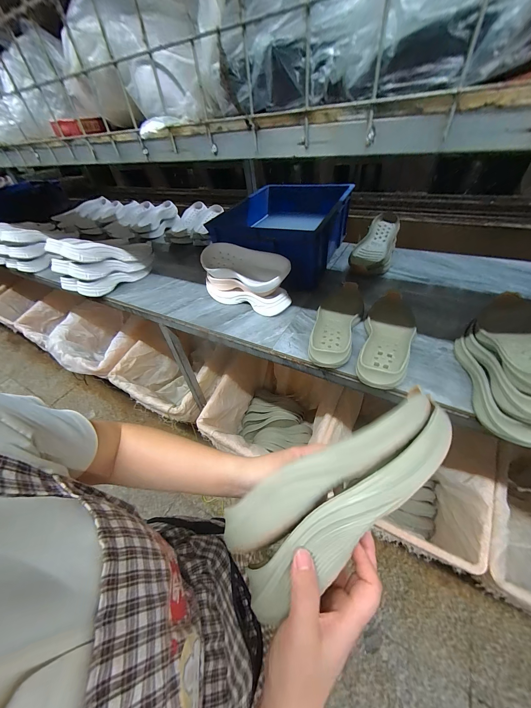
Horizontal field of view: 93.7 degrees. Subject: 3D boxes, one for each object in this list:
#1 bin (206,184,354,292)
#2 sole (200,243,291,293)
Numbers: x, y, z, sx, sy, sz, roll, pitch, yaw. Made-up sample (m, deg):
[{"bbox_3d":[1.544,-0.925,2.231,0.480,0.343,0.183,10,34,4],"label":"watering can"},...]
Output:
[{"bbox_3d":[0.060,-0.417,0.849,0.383,0.159,0.494,14,48,20],"label":"bin"},{"bbox_3d":[-0.060,-0.239,0.669,0.283,0.057,0.112,26,76,28],"label":"sole"}]

